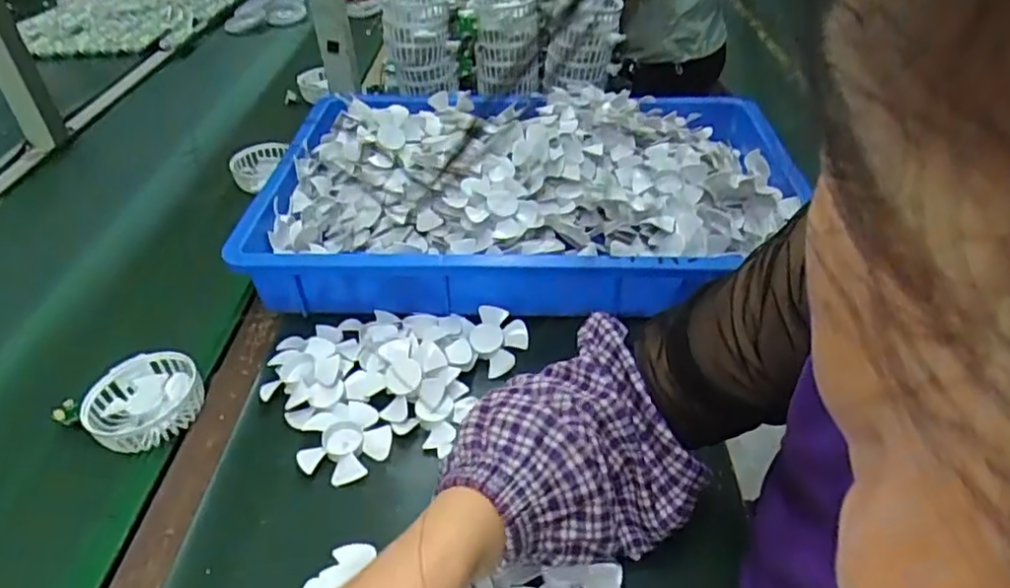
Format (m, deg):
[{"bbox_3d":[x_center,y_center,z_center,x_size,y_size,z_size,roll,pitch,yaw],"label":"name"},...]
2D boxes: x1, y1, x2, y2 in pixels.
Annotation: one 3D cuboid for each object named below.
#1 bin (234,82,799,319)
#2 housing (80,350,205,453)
[{"bbox_3d":[0.028,-0.136,0.747,0.557,0.091,0.387,-1,40,3],"label":"bin"},{"bbox_3d":[-0.310,0.090,0.555,0.096,0.030,0.089,-2,40,2],"label":"housing"}]

